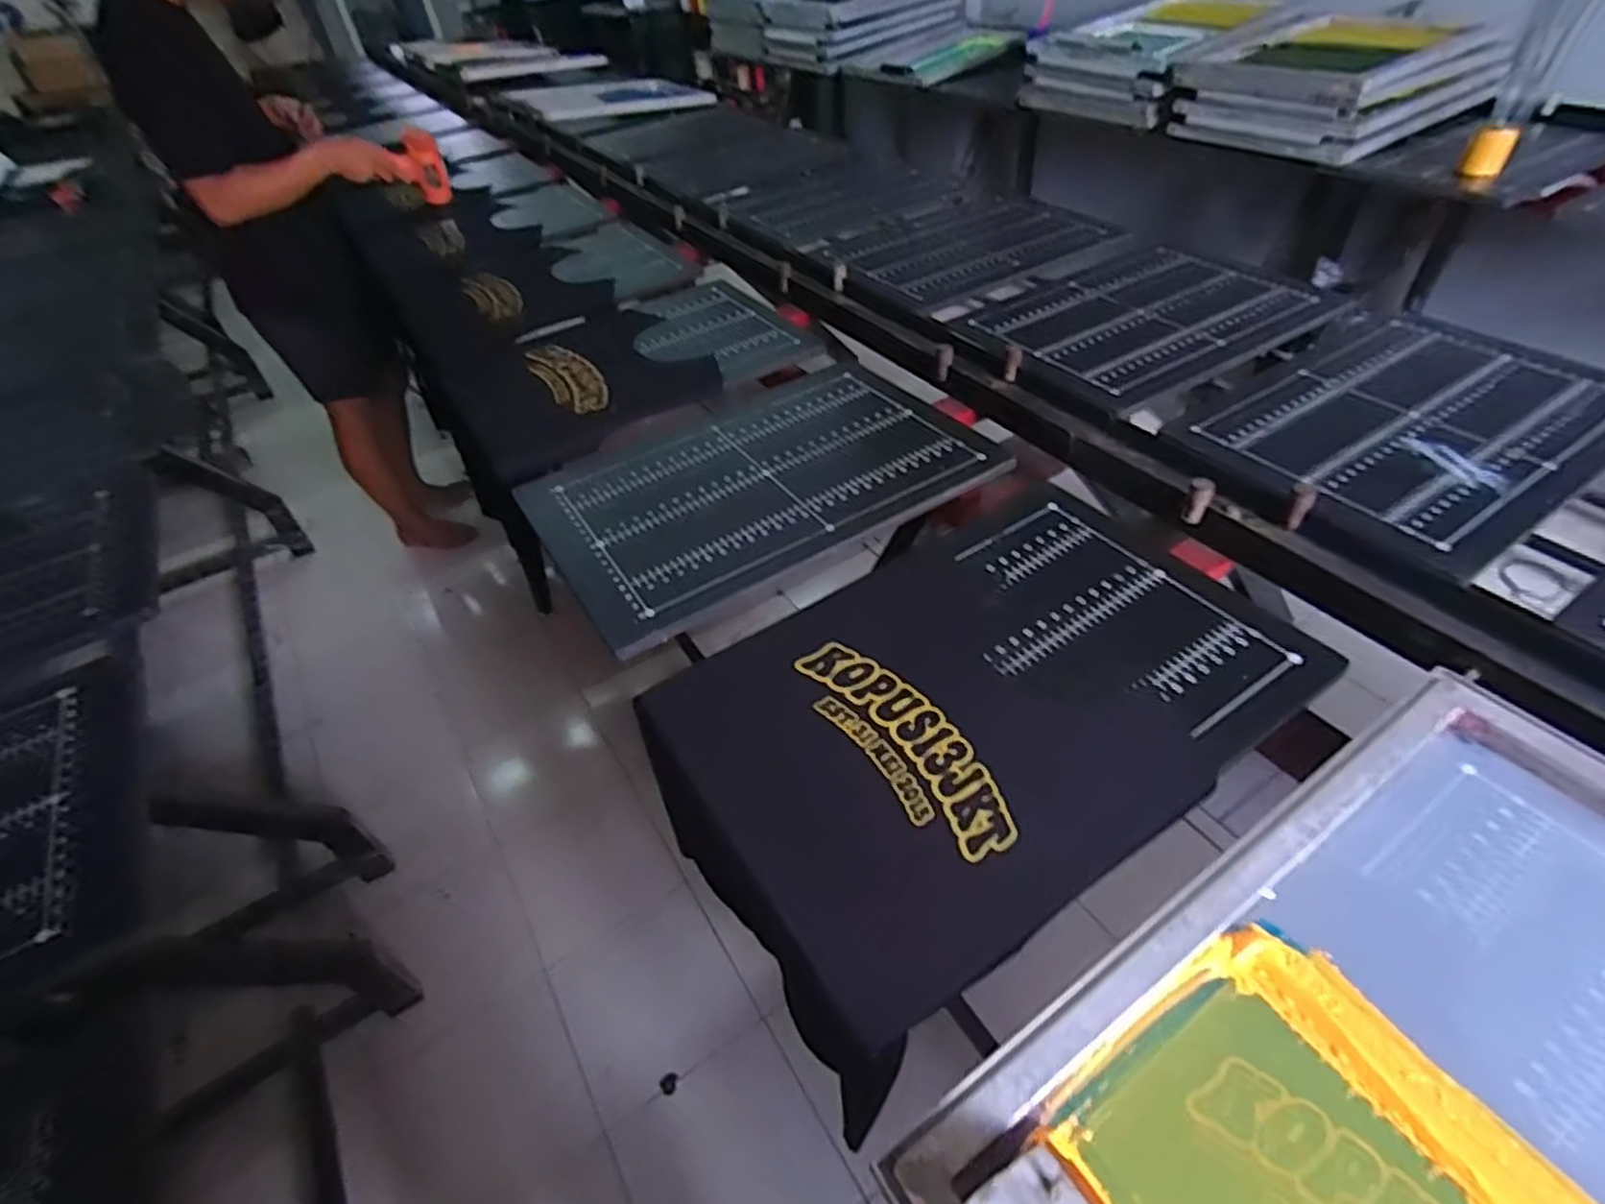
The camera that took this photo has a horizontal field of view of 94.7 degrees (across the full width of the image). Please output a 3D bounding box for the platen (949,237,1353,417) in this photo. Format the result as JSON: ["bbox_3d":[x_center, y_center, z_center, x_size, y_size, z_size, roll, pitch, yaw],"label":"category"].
[{"bbox_3d":[0.578,-0.503,1.284,0.626,0.038,0.406,-27,50,-20],"label":"platen"}]

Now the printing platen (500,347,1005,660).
[{"bbox_3d":[-0.067,-0.190,1.045,0.604,0.019,0.419,-28,47,-19],"label":"printing platen"}]

